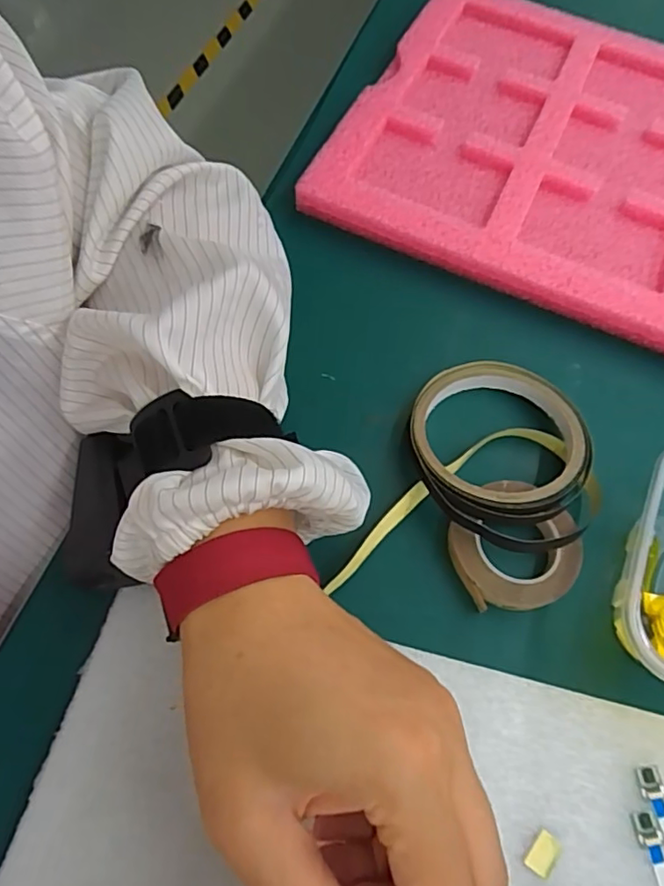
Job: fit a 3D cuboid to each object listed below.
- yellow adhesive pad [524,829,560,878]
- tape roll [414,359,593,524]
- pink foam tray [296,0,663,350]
[{"bbox_3d":[0.084,0.162,0.223,0.010,0.004,0.015,35,68,13],"label":"yellow adhesive pad"},{"bbox_3d":[0.088,-0.003,0.301,0.091,0.025,0.097,1,64,-2],"label":"tape roll"},{"bbox_3d":[0.253,-0.174,0.393,0.477,0.023,0.279,25,66,9],"label":"pink foam tray"}]

